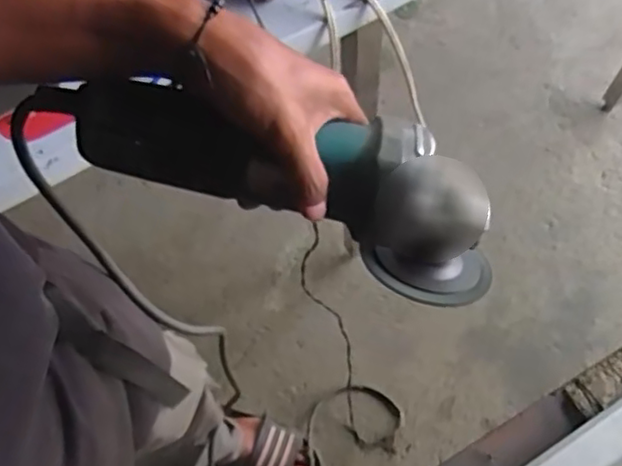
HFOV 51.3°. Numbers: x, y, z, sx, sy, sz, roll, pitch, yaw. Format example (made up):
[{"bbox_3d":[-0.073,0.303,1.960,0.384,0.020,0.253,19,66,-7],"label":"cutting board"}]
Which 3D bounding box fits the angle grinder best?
[{"bbox_3d":[-0.024,-0.040,0.412,0.309,0.087,0.079,18,69,-1],"label":"angle grinder"}]

